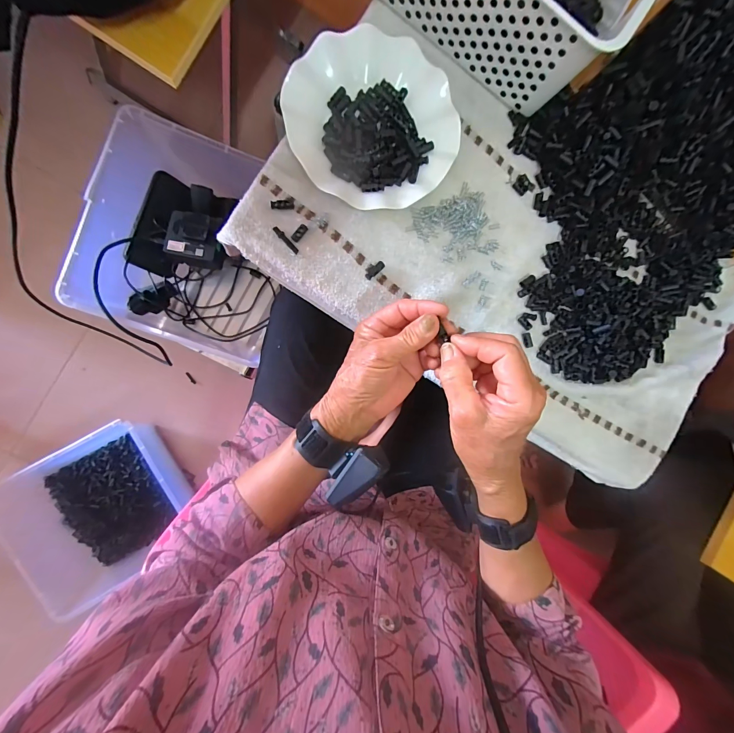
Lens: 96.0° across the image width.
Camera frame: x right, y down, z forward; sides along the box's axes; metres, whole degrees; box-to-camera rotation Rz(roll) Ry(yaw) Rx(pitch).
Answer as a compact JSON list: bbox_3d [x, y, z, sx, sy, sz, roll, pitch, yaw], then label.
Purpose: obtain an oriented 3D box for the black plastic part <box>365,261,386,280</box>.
[{"bbox_3d":[0.008,-0.111,0.376,0.026,0.006,0.013,-41,96,-5],"label":"black plastic part"}]

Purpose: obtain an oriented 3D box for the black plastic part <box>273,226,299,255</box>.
[{"bbox_3d":[-0.088,-0.138,0.361,0.007,0.004,0.036,-44,96,-5],"label":"black plastic part"}]

